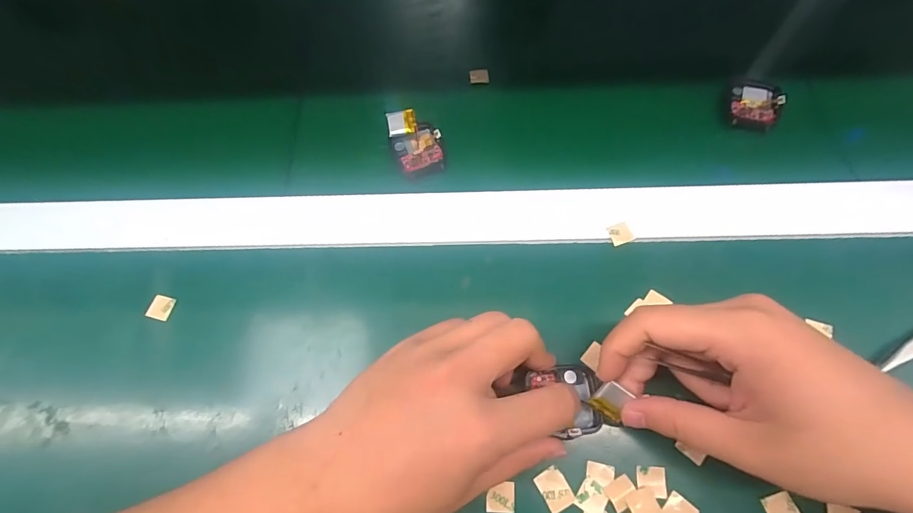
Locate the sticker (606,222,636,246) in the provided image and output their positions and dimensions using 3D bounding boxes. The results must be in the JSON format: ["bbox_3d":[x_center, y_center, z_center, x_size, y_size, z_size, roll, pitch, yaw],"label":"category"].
[{"bbox_3d":[0.111,-0.015,0.279,0.014,0.004,0.014,-21,72,8],"label":"sticker"}]

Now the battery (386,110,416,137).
[{"bbox_3d":[-0.041,-0.101,0.310,0.021,0.004,0.019,-9,82,1],"label":"battery"}]

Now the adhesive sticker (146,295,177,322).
[{"bbox_3d":[-0.197,0.034,0.275,0.012,0.006,0.015,9,68,8],"label":"adhesive sticker"}]

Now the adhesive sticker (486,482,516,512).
[{"bbox_3d":[0.024,0.132,0.226,0.015,0.004,0.014,0,63,3],"label":"adhesive sticker"}]

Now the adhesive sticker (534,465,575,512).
[{"bbox_3d":[0.054,0.127,0.225,0.015,0.004,0.021,-28,68,-11],"label":"adhesive sticker"}]

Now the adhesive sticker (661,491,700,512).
[{"bbox_3d":[0.119,0.136,0.219,0.015,0.004,0.016,40,75,19],"label":"adhesive sticker"}]

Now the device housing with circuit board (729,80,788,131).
[{"bbox_3d":[0.227,-0.114,0.312,0.036,0.006,0.046,9,68,7],"label":"device housing with circuit board"}]

